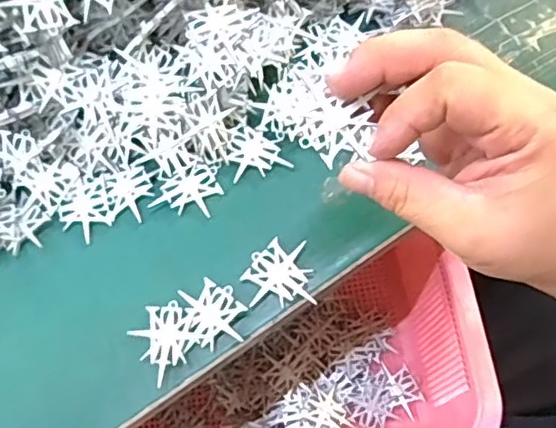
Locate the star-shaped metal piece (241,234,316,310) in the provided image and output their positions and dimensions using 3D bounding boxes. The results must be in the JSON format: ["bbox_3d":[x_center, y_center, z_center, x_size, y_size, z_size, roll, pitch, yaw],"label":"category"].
[{"bbox_3d":[0.000,0.031,0.307,0.034,0.004,0.035,-9,67,5],"label":"star-shaped metal piece"}]

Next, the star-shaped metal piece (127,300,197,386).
[{"bbox_3d":[-0.057,0.063,0.299,0.028,0.007,0.035,-35,71,-9],"label":"star-shaped metal piece"}]

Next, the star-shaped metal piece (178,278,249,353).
[{"bbox_3d":[-0.032,0.050,0.302,0.029,0.006,0.035,-20,70,-4],"label":"star-shaped metal piece"}]

